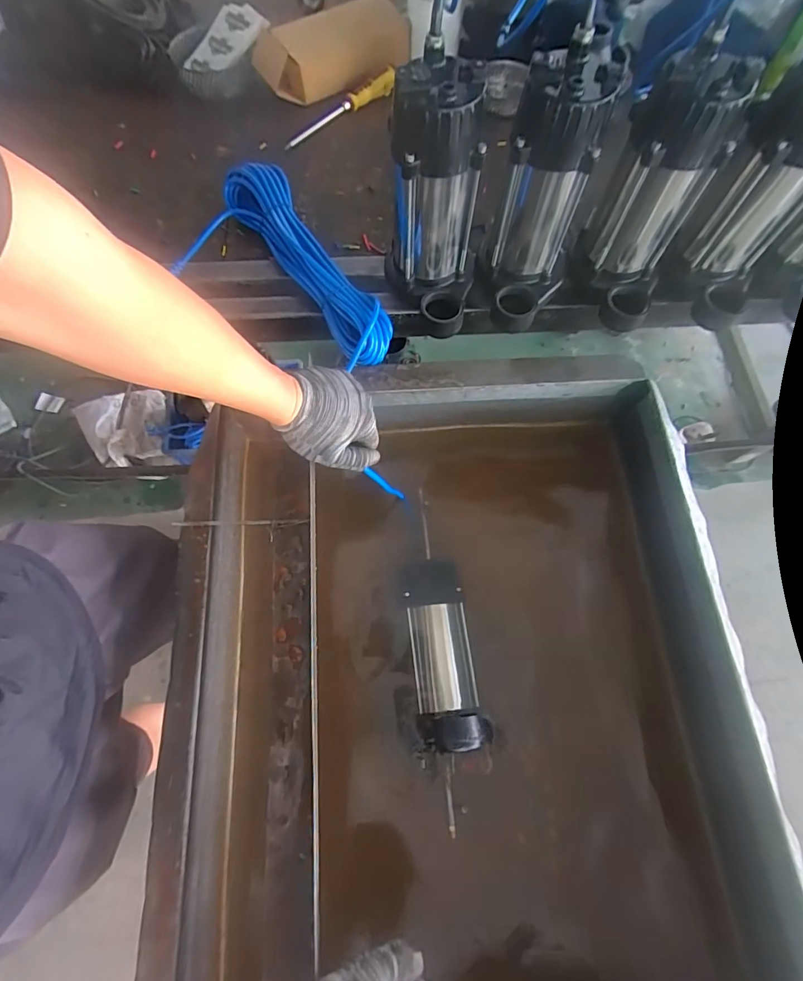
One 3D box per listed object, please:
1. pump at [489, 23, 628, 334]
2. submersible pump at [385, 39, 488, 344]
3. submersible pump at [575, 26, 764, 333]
[{"bbox_3d":[0.156,-0.319,0.500,0.100,0.220,0.142,14,70,5],"label":"pump"},{"bbox_3d":[0.043,-0.315,0.503,0.096,0.227,0.152,-27,72,-10],"label":"submersible pump"},{"bbox_3d":[0.289,-0.320,0.499,0.096,0.219,0.149,-6,70,-3],"label":"submersible pump"}]

